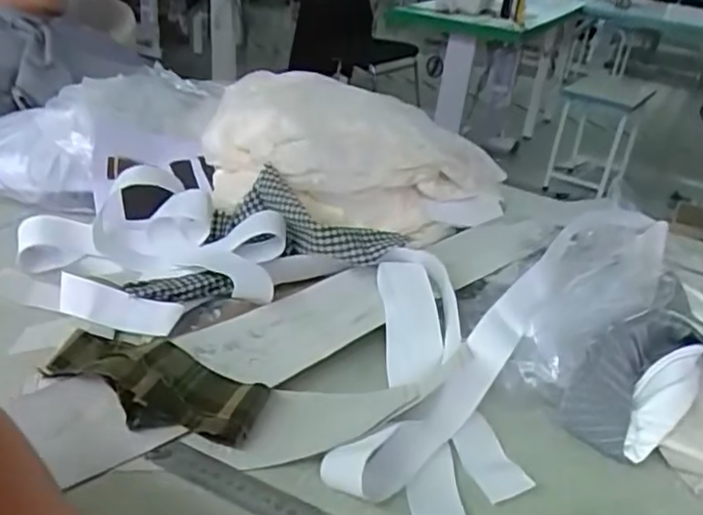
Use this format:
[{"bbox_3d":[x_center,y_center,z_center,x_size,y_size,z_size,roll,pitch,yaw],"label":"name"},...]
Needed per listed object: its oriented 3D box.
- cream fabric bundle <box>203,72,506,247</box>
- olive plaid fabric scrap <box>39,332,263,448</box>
[{"bbox_3d":[-0.015,-0.134,0.764,0.306,0.111,0.261,1,30,-10],"label":"cream fabric bundle"},{"bbox_3d":[-0.156,0.094,0.497,0.180,0.034,0.079,18,31,20],"label":"olive plaid fabric scrap"}]

